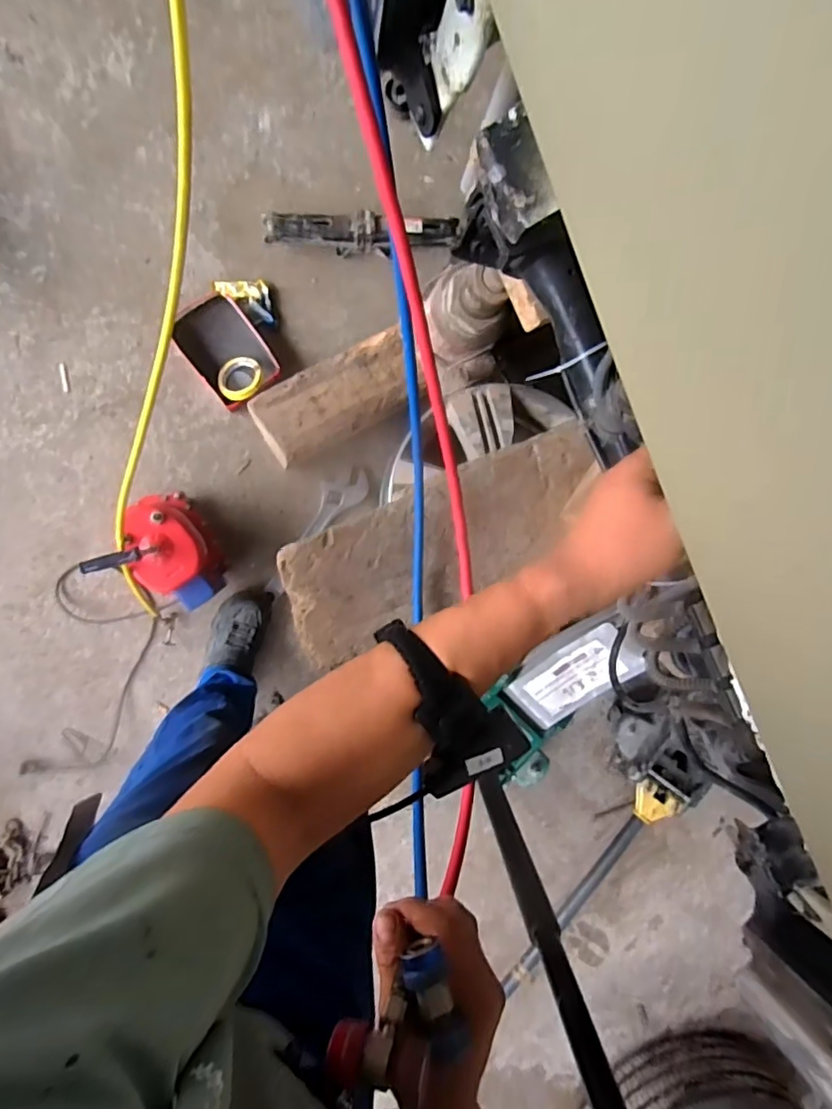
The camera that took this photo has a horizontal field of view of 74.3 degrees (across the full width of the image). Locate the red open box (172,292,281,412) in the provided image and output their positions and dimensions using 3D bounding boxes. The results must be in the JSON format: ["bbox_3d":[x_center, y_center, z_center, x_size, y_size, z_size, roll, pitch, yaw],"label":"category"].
[{"bbox_3d":[-0.399,-0.429,1.158,0.151,0.050,0.223,-38,98,-5],"label":"red open box"}]

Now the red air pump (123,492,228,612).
[{"bbox_3d":[-0.459,-0.009,1.084,0.146,0.227,0.229,-24,97,-7],"label":"red air pump"}]

